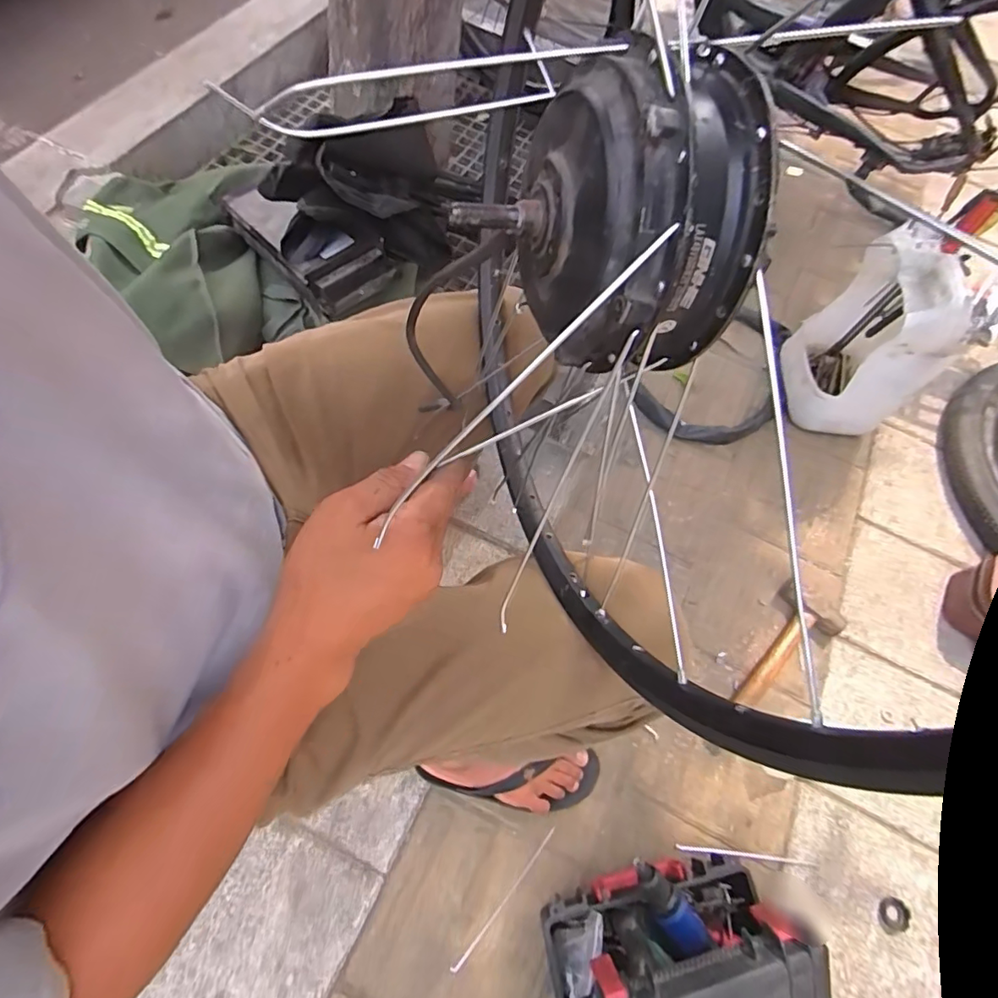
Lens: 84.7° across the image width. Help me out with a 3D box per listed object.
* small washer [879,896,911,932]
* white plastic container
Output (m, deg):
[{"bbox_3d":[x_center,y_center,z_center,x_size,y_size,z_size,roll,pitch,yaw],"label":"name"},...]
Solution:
[{"bbox_3d":[0.551,0.577,0.759,0.040,0.004,0.038,14,65,-1],"label":"small washer"},{"bbox_3d":[0.676,-0.286,0.991,0.218,0.340,0.203,1,66,-3],"label":"white plastic container"}]

